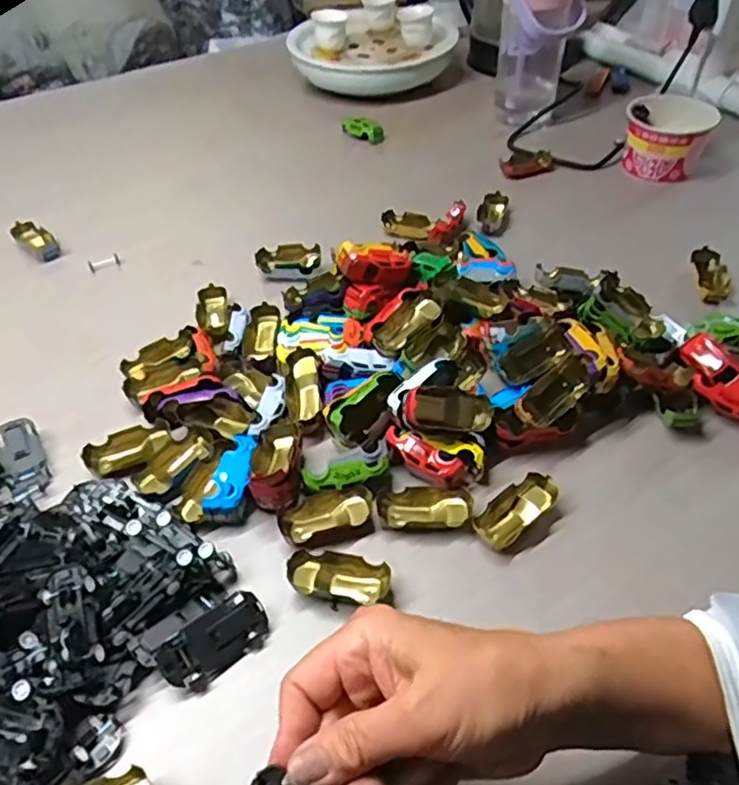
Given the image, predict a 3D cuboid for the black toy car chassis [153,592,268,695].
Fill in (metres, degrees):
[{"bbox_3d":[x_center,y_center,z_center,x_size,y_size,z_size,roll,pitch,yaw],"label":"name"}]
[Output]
[{"bbox_3d":[-0.092,0.150,0.385,0.064,0.015,0.036,-35,90,-27],"label":"black toy car chassis"}]

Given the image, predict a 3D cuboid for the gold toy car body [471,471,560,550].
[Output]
[{"bbox_3d":[0.100,0.080,0.440,0.062,0.017,0.029,-33,53,-26],"label":"gold toy car body"}]

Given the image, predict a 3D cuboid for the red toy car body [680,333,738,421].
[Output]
[{"bbox_3d":[0.270,-0.008,0.488,0.029,0.026,0.081,-21,64,-17],"label":"red toy car body"}]

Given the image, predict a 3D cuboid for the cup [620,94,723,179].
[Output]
[{"bbox_3d":[0.336,-0.288,0.728,0.087,0.072,0.092,-1,46,1],"label":"cup"}]

